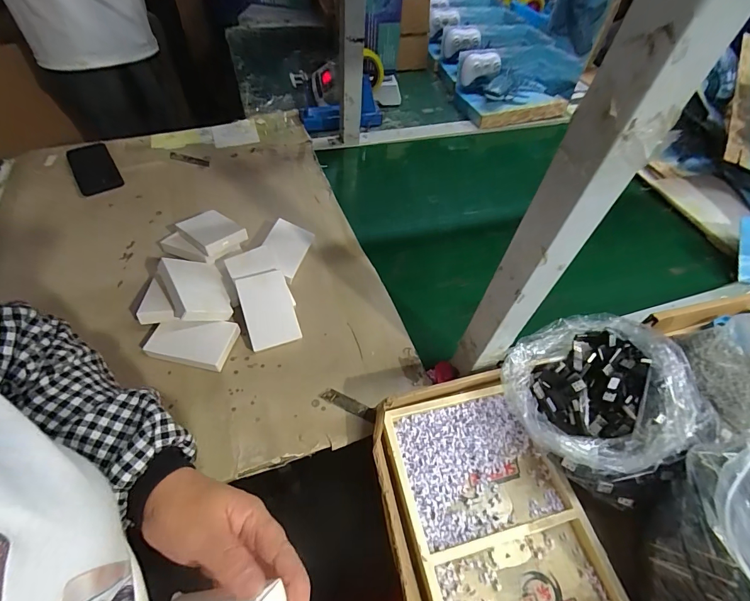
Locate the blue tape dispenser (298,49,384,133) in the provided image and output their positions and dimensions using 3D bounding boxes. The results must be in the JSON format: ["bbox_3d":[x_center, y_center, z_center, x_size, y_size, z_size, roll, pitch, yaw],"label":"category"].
[{"bbox_3d":[-0.081,-0.517,0.928,0.211,0.158,0.099,-6,54,-8],"label":"blue tape dispenser"}]

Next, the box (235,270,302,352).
[{"bbox_3d":[-0.163,0.013,0.564,0.072,0.011,0.113,-17,77,-14],"label":"box"}]

